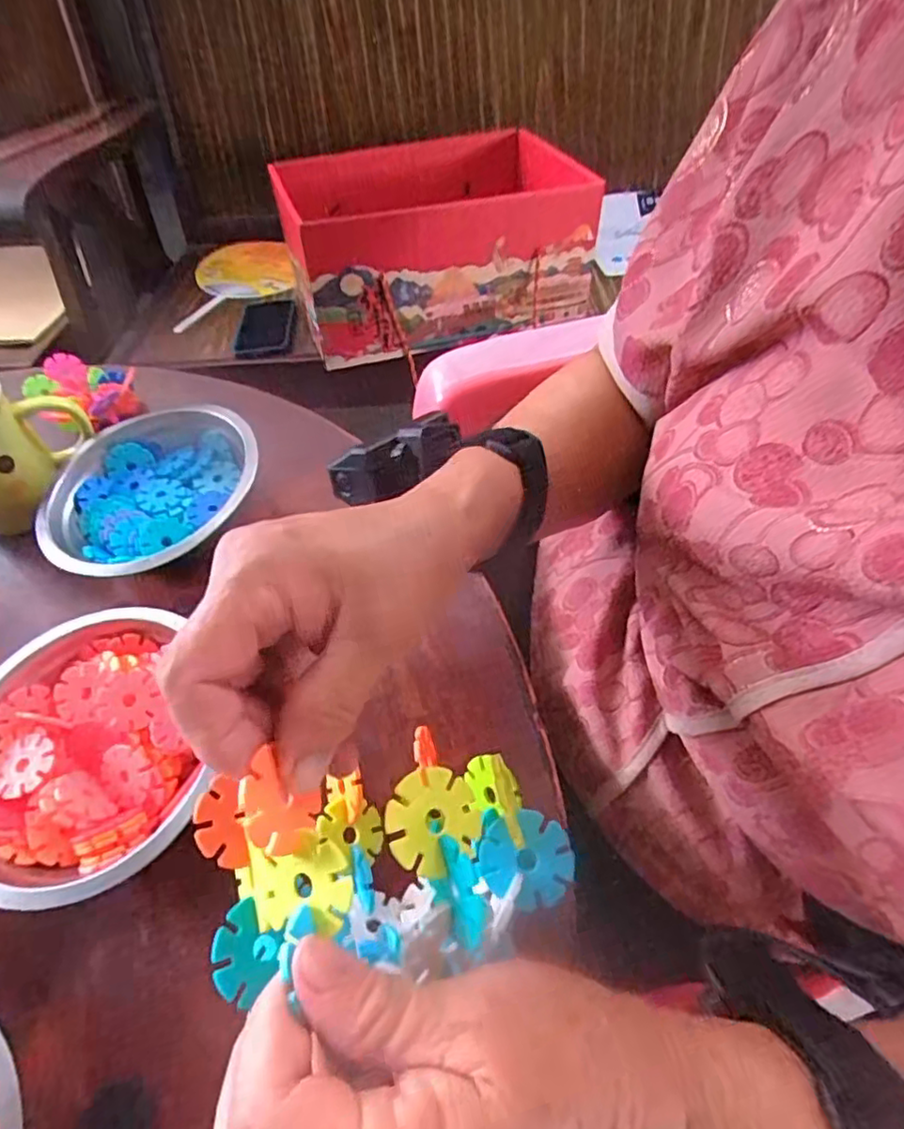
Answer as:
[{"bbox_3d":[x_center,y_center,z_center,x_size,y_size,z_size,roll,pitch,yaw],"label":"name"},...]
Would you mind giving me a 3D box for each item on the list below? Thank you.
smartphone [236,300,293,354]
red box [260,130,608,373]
[{"bbox_3d":[-0.286,-0.372,0.945,0.077,0.012,0.190,-5,45,-4],"label":"smartphone"},{"bbox_3d":[-0.028,-0.461,0.871,0.394,0.184,0.266,-20,56,-9],"label":"red box"}]

